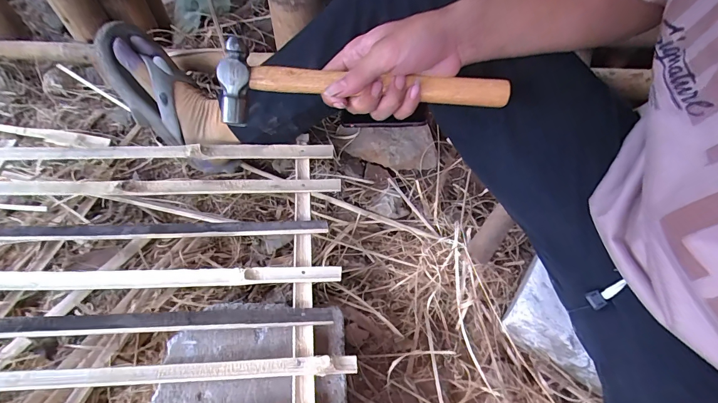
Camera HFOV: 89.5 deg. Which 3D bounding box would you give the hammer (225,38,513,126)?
[{"bbox_3d":[0.006,-0.117,0.342,0.265,0.071,0.028,-4,6,-3],"label":"hammer"}]

